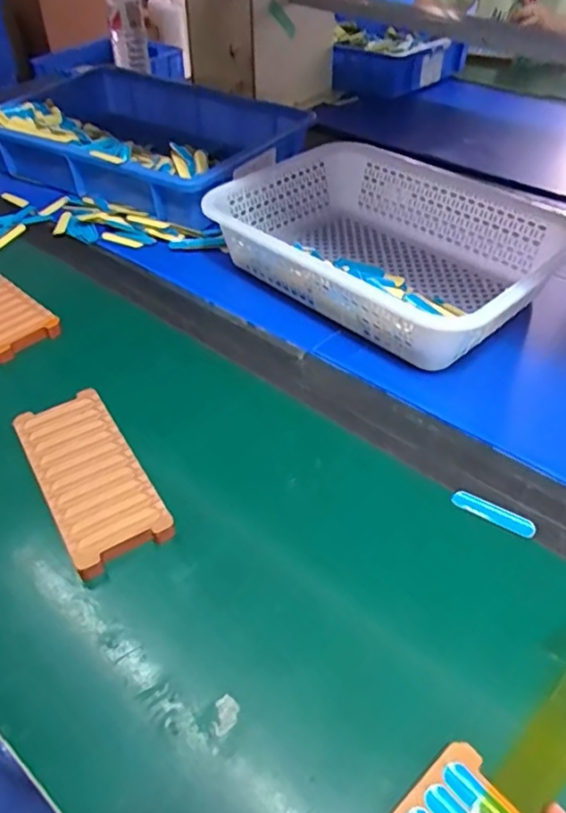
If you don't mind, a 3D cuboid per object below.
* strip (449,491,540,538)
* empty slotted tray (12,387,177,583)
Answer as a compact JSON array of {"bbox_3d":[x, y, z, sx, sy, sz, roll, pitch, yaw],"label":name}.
[{"bbox_3d":[0.163,0.081,0.468,0.063,0.004,0.016,24,50,24],"label":"strip"},{"bbox_3d":[-0.156,0.056,0.494,0.074,0.018,0.171,-25,49,-21],"label":"empty slotted tray"}]

